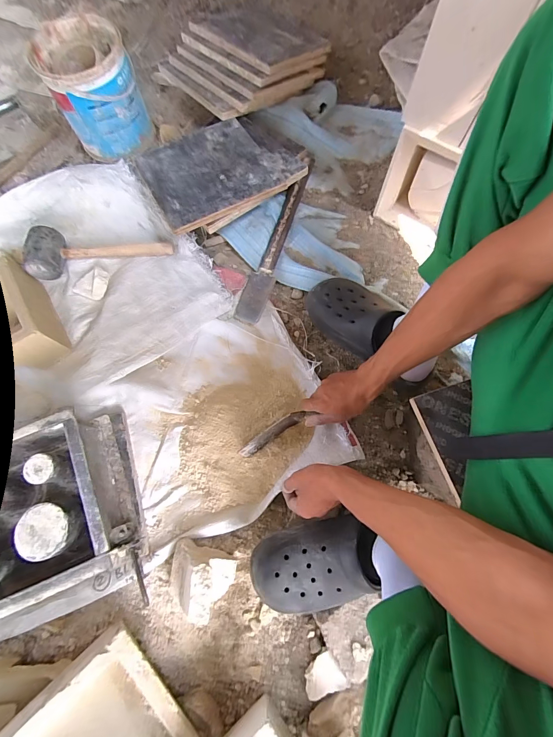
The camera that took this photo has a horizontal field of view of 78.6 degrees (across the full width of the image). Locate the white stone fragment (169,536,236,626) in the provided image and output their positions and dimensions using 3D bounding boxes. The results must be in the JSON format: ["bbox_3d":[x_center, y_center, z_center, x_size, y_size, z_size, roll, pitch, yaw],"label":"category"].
[{"bbox_3d":[-0.119,0.319,0.511,0.101,0.076,0.082,17,74,6],"label":"white stone fragment"}]

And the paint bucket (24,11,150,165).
[{"bbox_3d":[-0.373,-0.576,0.712,0.164,0.180,0.161,-1,71,2],"label":"paint bucket"}]

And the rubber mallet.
[{"bbox_3d":[-0.357,-0.233,0.677,0.268,0.061,0.093,-2,74,1],"label":"rubber mallet"}]

